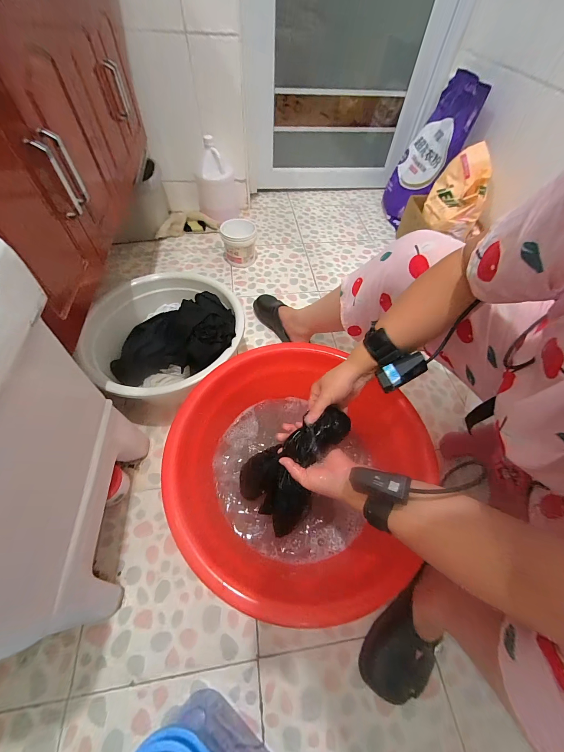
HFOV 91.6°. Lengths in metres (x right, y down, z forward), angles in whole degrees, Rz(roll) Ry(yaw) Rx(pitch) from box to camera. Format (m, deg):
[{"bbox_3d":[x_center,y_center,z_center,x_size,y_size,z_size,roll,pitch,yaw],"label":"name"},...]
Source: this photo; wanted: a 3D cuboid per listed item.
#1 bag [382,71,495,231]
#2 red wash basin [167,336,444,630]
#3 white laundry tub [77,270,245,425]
[{"bbox_3d":[0.562,-0.862,1.101,0.161,0.444,0.296,-11,59,-9],"label":"bag"},{"bbox_3d":[0.015,0.179,0.561,0.425,0.169,0.475,-22,62,-17],"label":"red wash basin"},{"bbox_3d":[-0.290,-0.093,0.725,0.359,0.177,0.373,1,58,-1],"label":"white laundry tub"}]

